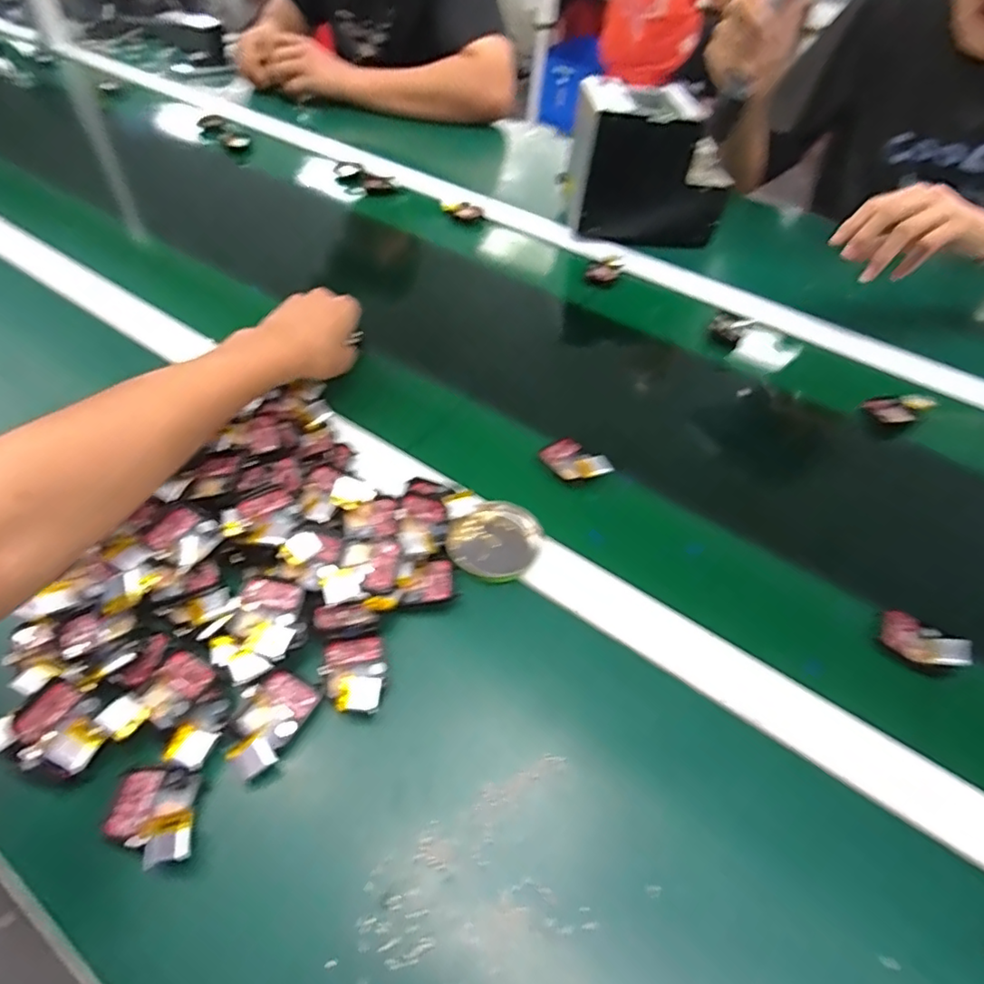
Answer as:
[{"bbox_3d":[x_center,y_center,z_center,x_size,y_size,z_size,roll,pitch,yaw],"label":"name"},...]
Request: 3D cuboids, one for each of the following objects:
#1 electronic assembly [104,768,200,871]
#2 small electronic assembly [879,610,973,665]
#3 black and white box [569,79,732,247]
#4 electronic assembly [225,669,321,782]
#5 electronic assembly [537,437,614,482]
[{"bbox_3d":[-0.174,0.166,0.302,0.043,0.015,0.048,-8,50,-11],"label":"electronic assembly"},{"bbox_3d":[0.292,0.100,0.398,0.033,0.016,0.049,-35,60,-29],"label":"small electronic assembly"},{"bbox_3d":[0.191,-0.399,0.728,0.186,0.146,0.114,6,49,1],"label":"black and white box"},{"bbox_3d":[-0.129,0.133,0.340,0.037,0.015,0.057,22,51,14],"label":"electronic assembly"},{"bbox_3d":[0.069,-0.024,0.489,0.055,0.021,0.031,37,56,24],"label":"electronic assembly"}]

